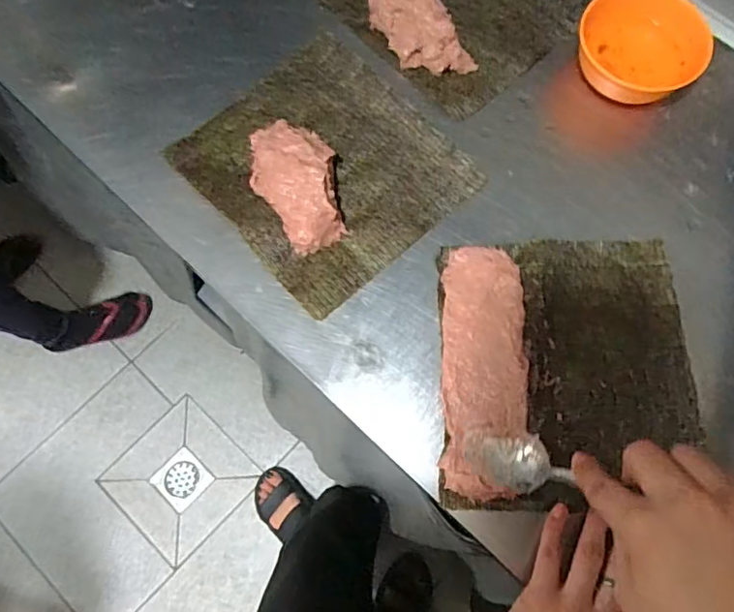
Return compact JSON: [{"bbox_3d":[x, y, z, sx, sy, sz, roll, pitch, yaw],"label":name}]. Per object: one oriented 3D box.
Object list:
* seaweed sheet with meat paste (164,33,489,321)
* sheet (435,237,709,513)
[{"bbox_3d":[-0.036,-0.119,0.461,0.180,0.030,0.195,-42,78,-13],"label":"seaweed sheet with meat paste"},{"bbox_3d":[0.146,0.044,0.421,0.182,0.014,0.197,-1,72,-1],"label":"sheet"}]

